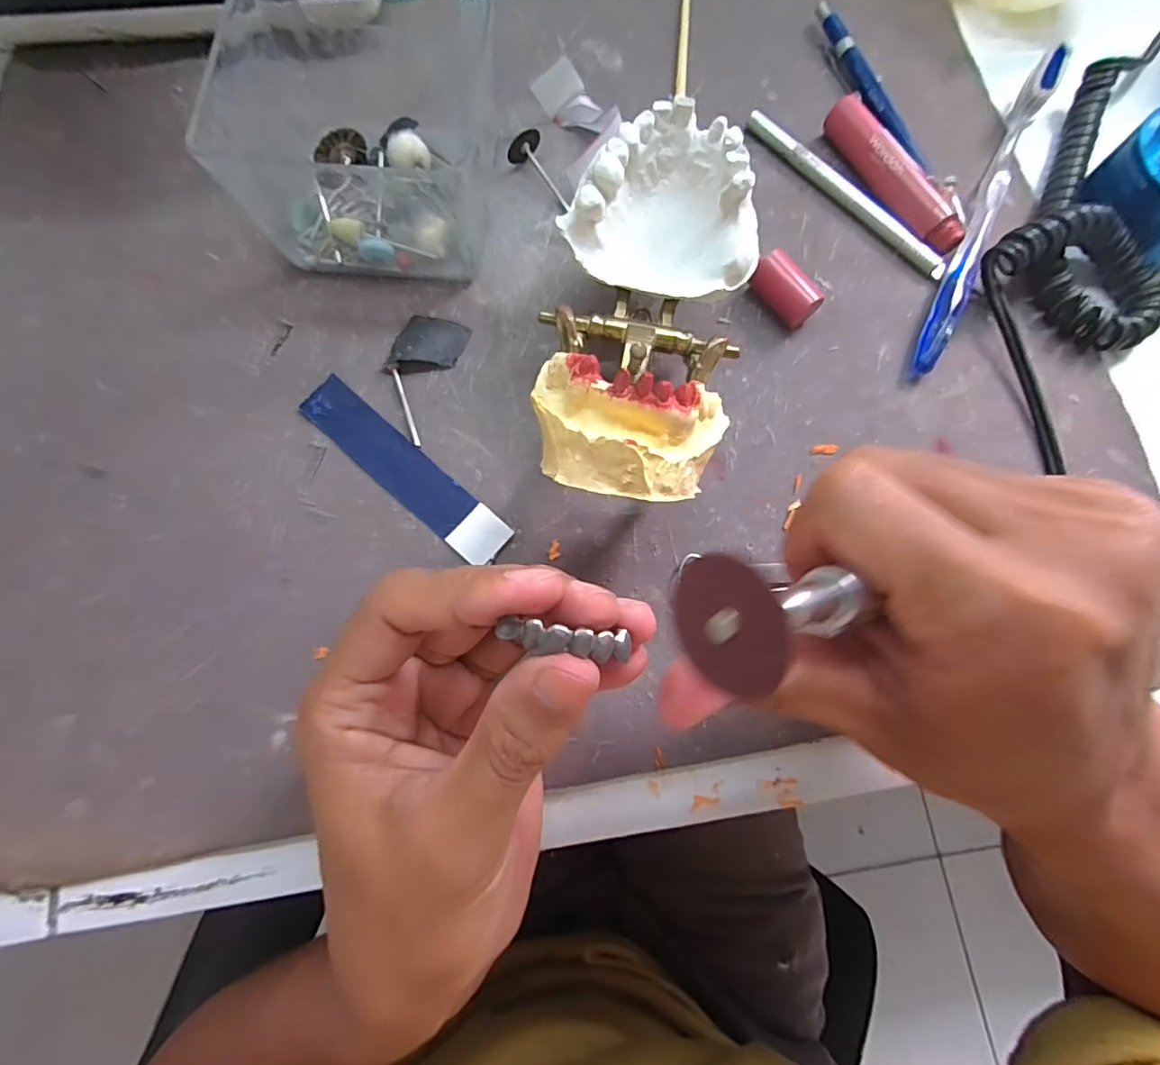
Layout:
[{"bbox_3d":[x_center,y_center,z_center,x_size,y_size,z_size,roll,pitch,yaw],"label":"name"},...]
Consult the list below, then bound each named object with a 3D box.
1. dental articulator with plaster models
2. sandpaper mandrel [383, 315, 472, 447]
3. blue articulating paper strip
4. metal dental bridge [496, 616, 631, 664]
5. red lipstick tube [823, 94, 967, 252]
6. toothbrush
[{"bbox_3d":[0.024,-0.074,0.184,0.069,0.056,0.144,10,62,1],"label":"dental articulator with plaster models"},{"bbox_3d":[-0.068,-0.067,0.230,0.027,0.006,0.057,16,76,3],"label":"sandpaper mandrel"},{"bbox_3d":[-0.071,-0.025,0.220,0.102,0.004,0.021,40,78,8],"label":"blue articulating paper strip"},{"bbox_3d":[-0.002,0.025,0.126,0.030,0.005,0.006,11,76,-11],"label":"metal dental bridge"},{"bbox_3d":[0.144,-0.165,0.254,0.015,0.018,0.087,-28,78,-8],"label":"red lipstick tube"},{"bbox_3d":[0.187,-0.148,0.249,0.014,0.021,0.181,27,77,5],"label":"toothbrush"}]

